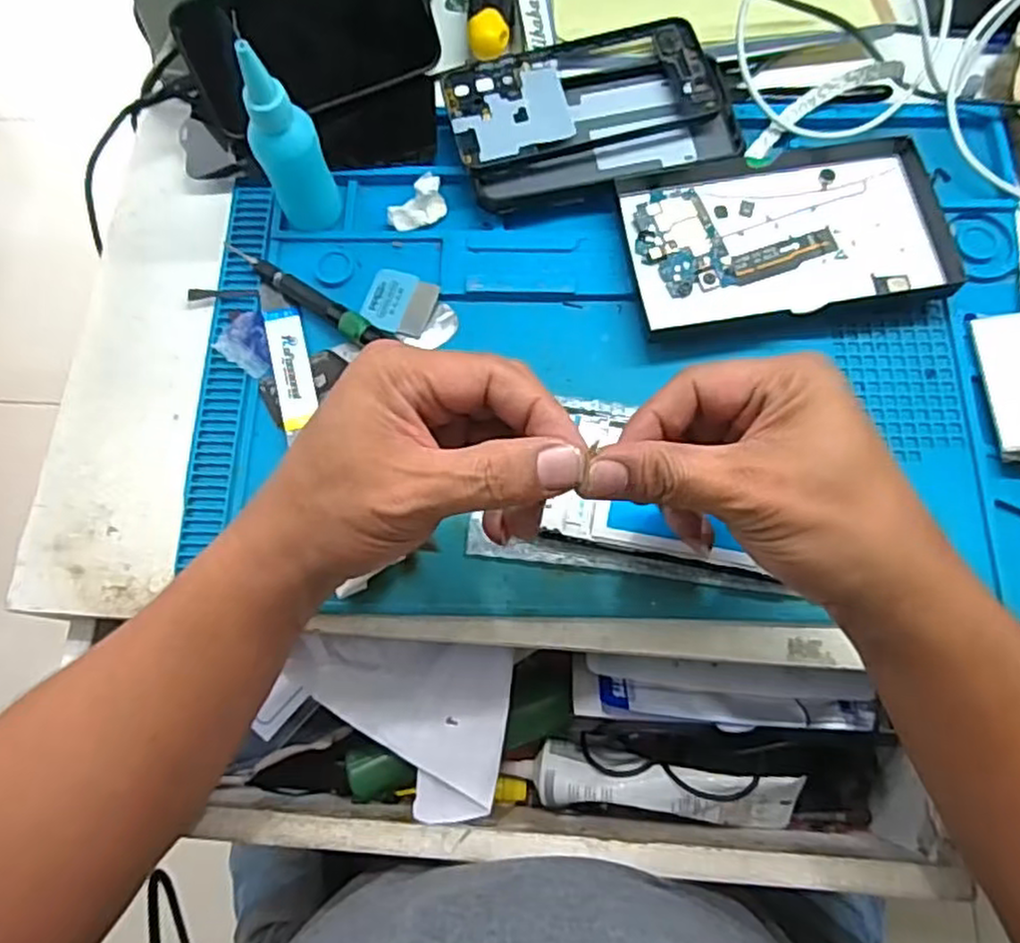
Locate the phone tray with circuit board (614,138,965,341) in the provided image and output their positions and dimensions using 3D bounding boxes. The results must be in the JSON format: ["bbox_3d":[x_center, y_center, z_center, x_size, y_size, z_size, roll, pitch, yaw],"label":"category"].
[{"bbox_3d":[0.159,-0.140,0.417,0.181,0.015,0.110,-11,73,-1],"label":"phone tray with circuit board"}]

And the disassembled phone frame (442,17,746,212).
[{"bbox_3d":[0.049,-0.222,0.441,0.164,0.019,0.097,-14,73,-2],"label":"disassembled phone frame"}]

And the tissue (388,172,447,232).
[{"bbox_3d":[-0.055,-0.163,0.435,0.022,0.015,0.038,39,78,13],"label":"tissue"}]

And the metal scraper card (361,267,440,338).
[{"bbox_3d":[-0.066,-0.100,0.422,0.039,0.006,0.040,19,73,5],"label":"metal scraper card"}]

